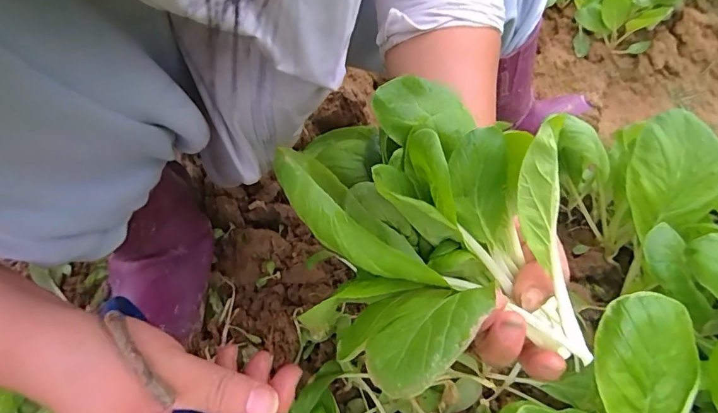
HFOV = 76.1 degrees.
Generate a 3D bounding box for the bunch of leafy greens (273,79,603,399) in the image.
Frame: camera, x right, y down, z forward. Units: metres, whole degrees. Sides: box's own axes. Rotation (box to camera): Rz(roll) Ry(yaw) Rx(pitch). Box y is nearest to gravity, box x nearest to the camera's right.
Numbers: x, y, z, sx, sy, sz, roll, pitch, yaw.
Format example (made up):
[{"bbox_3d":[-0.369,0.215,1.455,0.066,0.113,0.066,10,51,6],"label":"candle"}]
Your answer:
[{"bbox_3d":[0.031,0.007,0.206,0.118,0.079,0.138,-8,47,-4],"label":"bunch of leafy greens"}]

